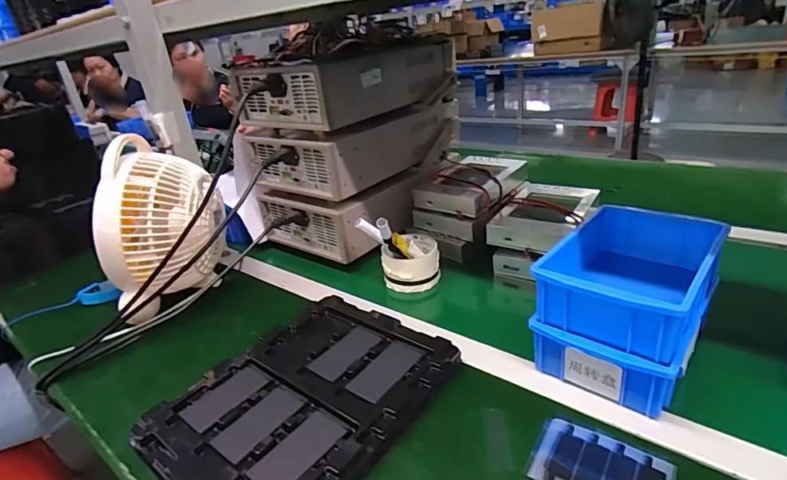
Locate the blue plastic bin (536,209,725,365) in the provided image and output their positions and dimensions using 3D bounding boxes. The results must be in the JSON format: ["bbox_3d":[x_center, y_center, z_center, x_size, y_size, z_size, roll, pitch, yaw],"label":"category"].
[{"bbox_3d":[0.251,0.032,0.473,0.135,0.066,0.205,17,35,41],"label":"blue plastic bin"}]

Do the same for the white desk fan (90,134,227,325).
[{"bbox_3d":[-0.329,-0.013,0.653,0.170,0.223,0.168,-16,30,-23],"label":"white desk fan"}]

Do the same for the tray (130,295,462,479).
[{"bbox_3d":[-0.087,0.160,0.465,0.217,0.017,0.275,15,33,37],"label":"tray"}]

